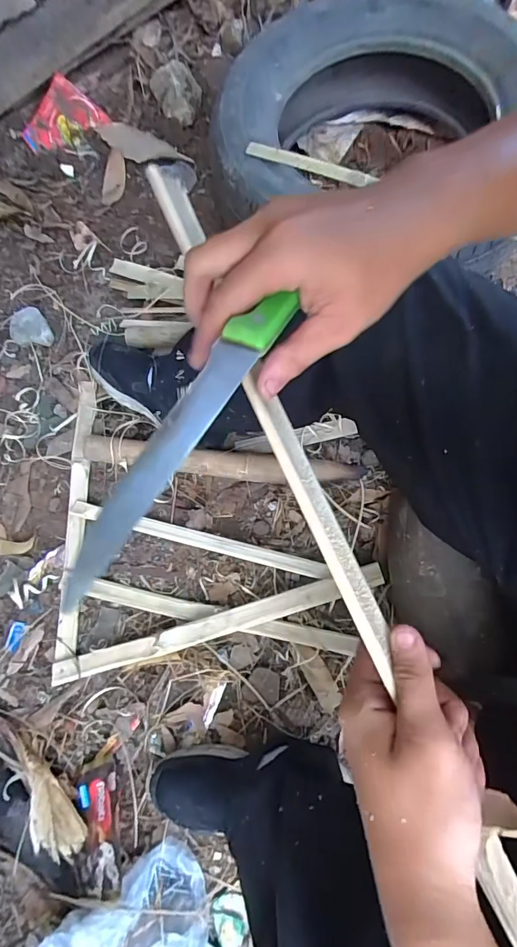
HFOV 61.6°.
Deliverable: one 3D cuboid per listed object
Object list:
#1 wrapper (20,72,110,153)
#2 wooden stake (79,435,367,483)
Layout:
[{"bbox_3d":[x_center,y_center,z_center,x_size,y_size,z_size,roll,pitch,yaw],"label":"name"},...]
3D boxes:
[{"bbox_3d":[-0.427,-0.761,0.946,0.163,0.020,0.107,-40,118,15],"label":"wrapper"},{"bbox_3d":[-0.065,-0.018,0.719,0.465,0.045,0.049,7,73,3],"label":"wooden stake"}]

